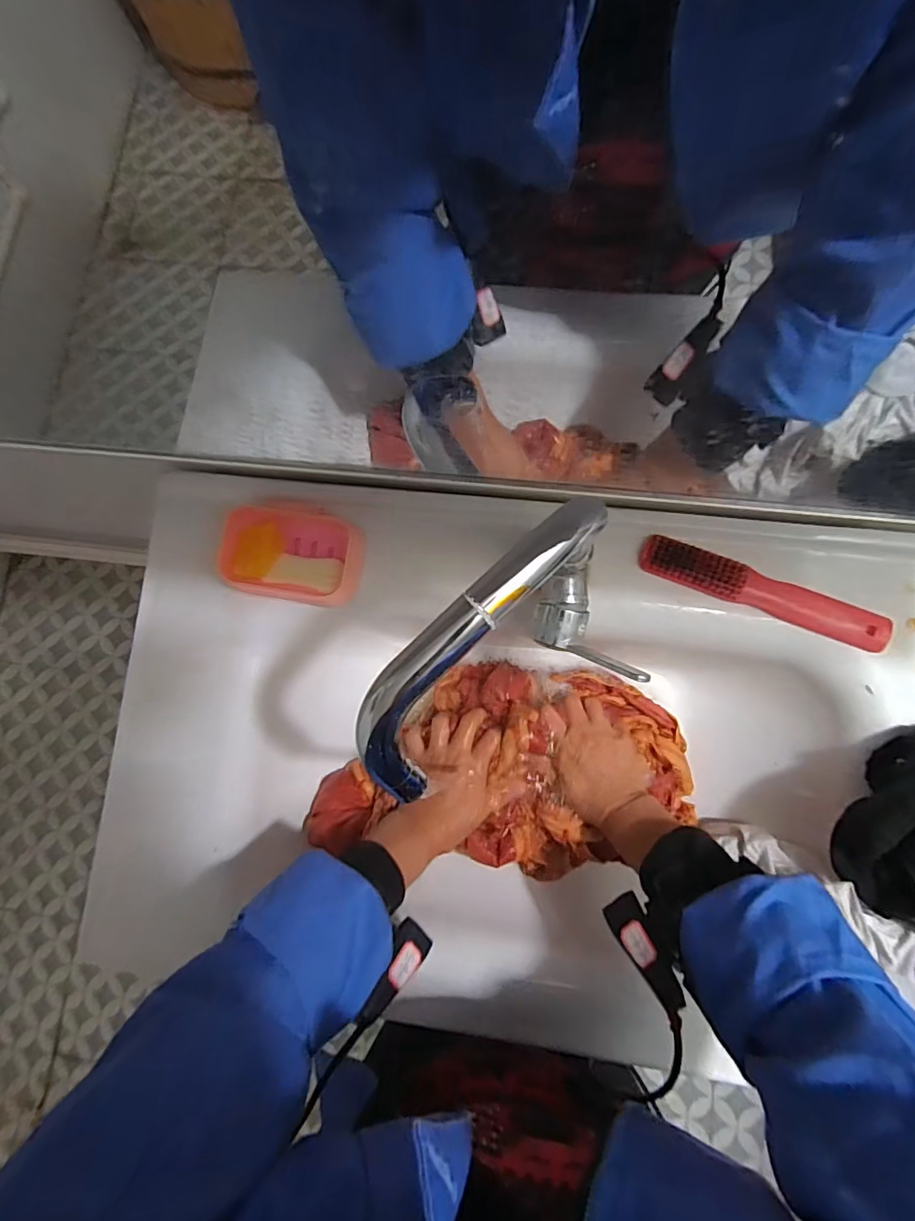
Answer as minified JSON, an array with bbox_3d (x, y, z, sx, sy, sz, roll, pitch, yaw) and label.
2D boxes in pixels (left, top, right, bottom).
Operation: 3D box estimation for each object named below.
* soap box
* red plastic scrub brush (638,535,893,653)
[{"bbox_3d":[-0.149,-0.051,0.458,0.120,0.033,0.081,7,82,5],"label":"soap box"},{"bbox_3d":[0.266,-0.016,0.441,0.212,0.026,0.034,20,84,7],"label":"red plastic scrub brush"}]

